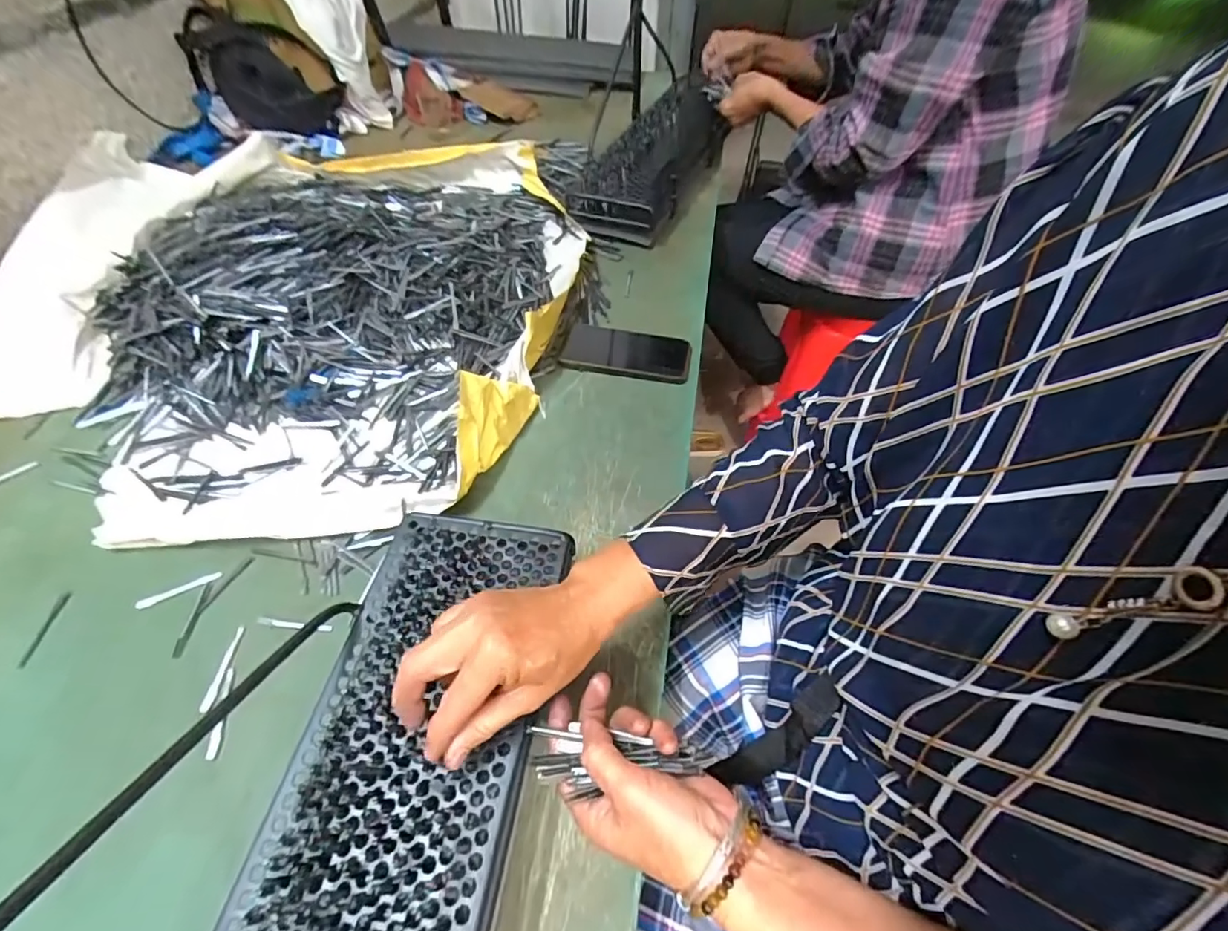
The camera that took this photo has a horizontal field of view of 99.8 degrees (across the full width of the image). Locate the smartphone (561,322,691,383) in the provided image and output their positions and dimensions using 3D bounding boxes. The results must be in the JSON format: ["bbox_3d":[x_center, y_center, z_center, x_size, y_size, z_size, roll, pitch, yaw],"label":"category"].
[{"bbox_3d":[0.016,-0.146,0.663,0.160,0.009,0.079,9,54,7],"label":"smartphone"}]

